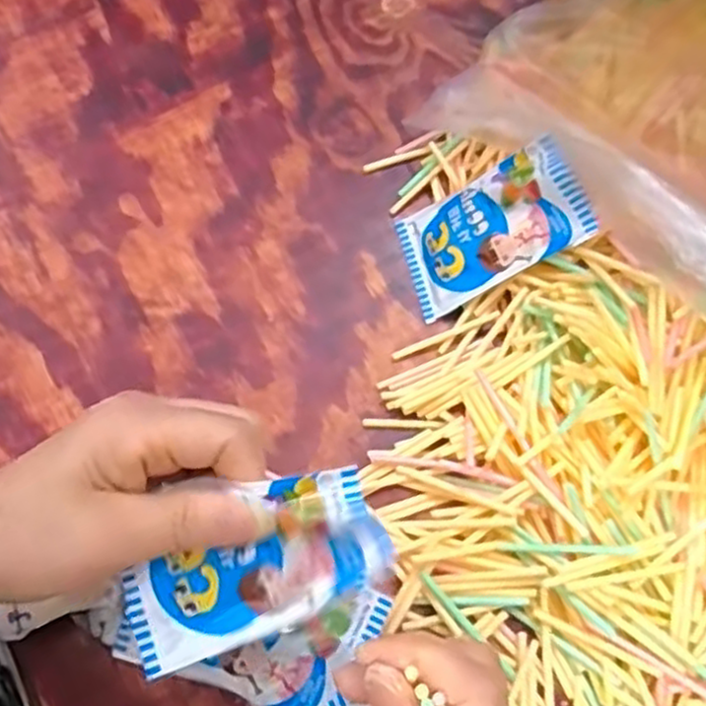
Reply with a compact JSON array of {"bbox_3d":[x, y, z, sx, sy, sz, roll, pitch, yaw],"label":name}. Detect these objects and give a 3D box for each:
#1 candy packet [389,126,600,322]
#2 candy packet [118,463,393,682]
[{"bbox_3d":[0.073,-0.067,0.402,0.103,0.011,0.060,-27,76,30],"label":"candy packet"},{"bbox_3d":[-0.038,0.081,0.271,0.099,0.017,0.047,-27,90,4],"label":"candy packet"}]

